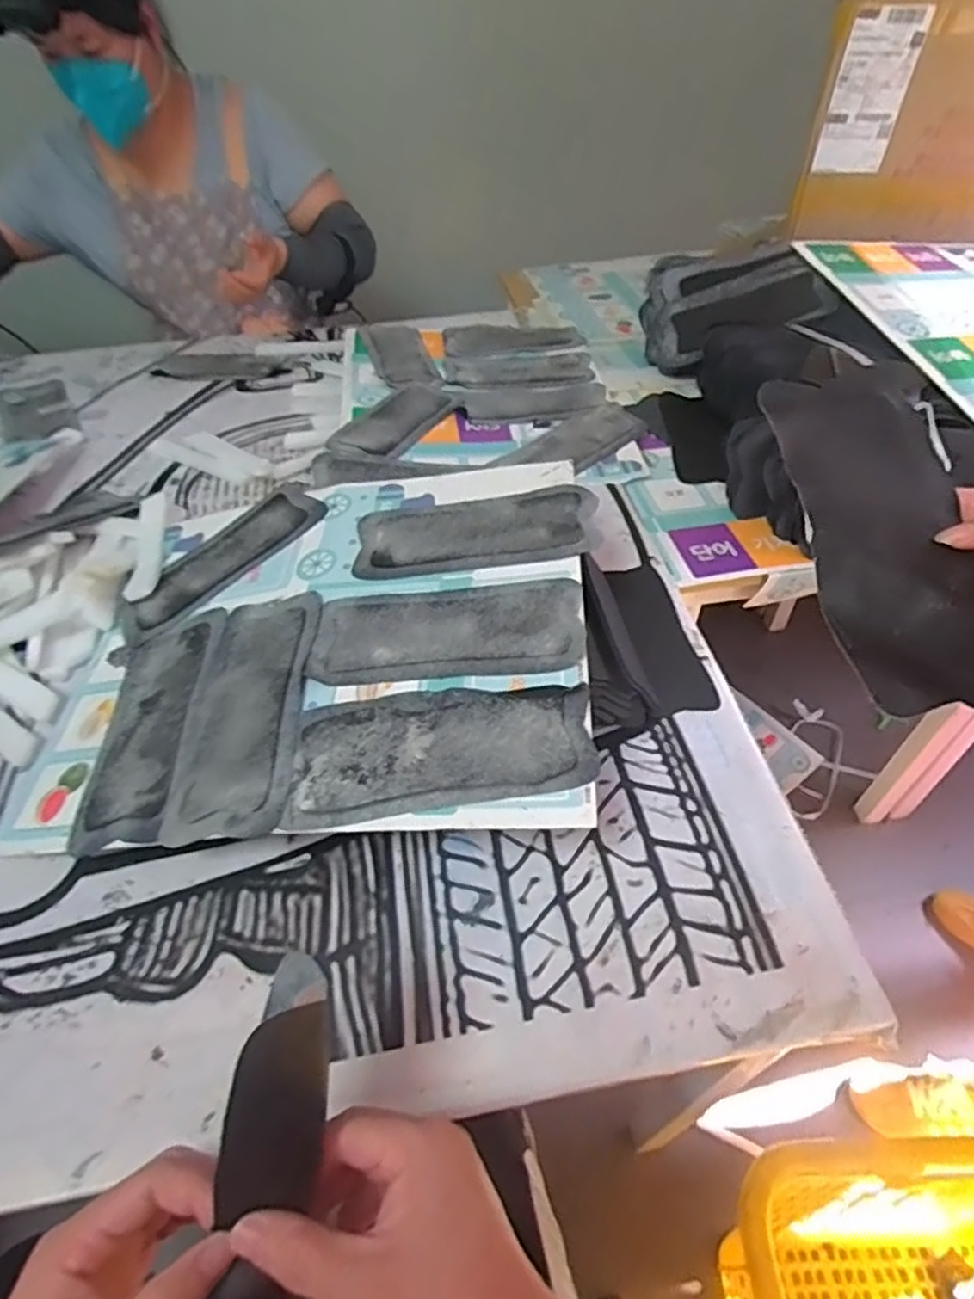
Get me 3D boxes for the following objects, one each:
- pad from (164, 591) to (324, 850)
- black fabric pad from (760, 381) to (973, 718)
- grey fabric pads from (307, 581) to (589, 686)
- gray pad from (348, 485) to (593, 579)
[{"bbox_3d":[-0.188,0.041,0.529,0.101,0.008,0.216,-15,48,14],"label":"pad"},{"bbox_3d":[0.227,-0.064,0.379,0.095,0.016,0.208,-9,70,-6],"label":"black fabric pad"},{"bbox_3d":[-0.033,-0.016,0.536,0.215,0.006,0.089,-4,49,10],"label":"grey fabric pads"},{"bbox_3d":[-0.013,-0.107,0.606,0.211,0.007,0.084,-6,52,10],"label":"gray pad"}]

